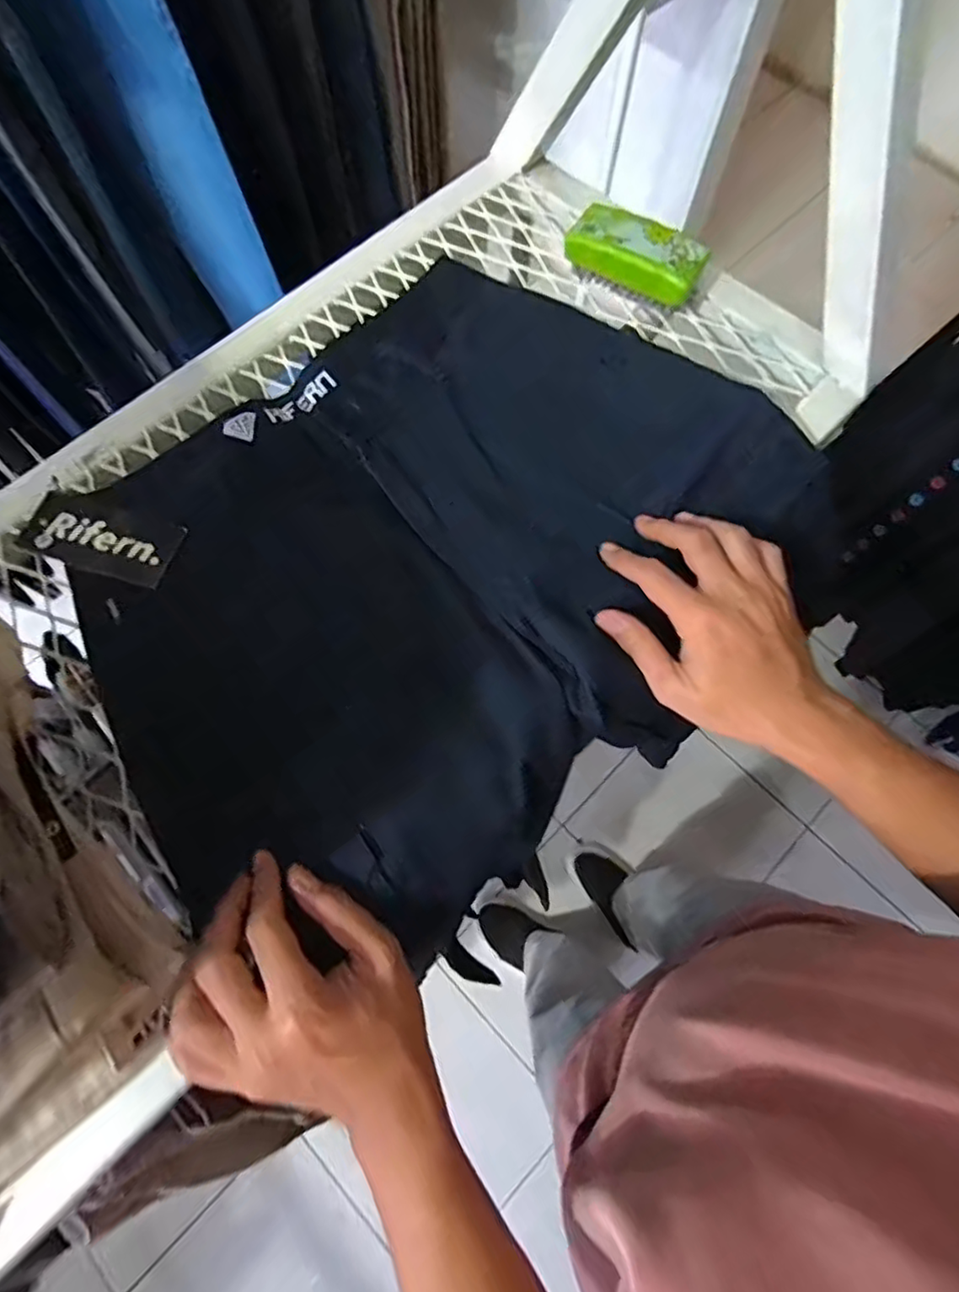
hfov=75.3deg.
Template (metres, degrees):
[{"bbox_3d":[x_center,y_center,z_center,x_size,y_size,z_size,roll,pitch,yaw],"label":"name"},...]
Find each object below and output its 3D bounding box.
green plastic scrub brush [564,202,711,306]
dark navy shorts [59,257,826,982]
[{"bbox_3d":[0.123,-0.307,0.491,0.104,0.032,0.052,30,73,10],"label":"green plastic scrub brush"},{"bbox_3d":[-0.035,-0.061,0.431,0.468,0.046,0.366,-43,76,-13],"label":"dark navy shorts"}]

